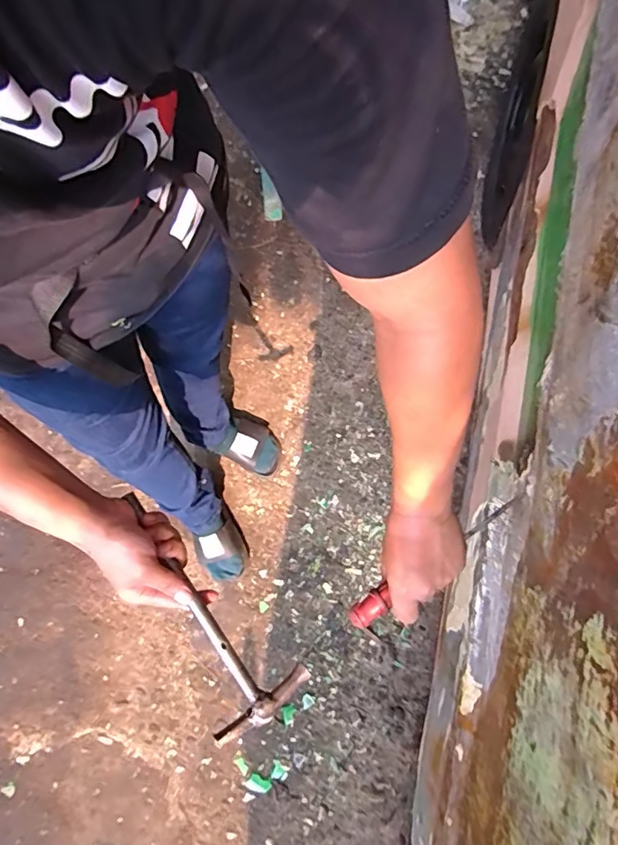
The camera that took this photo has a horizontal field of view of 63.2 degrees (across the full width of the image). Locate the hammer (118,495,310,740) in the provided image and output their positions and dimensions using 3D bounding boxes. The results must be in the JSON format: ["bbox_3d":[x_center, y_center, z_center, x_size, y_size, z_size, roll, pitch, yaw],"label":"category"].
[{"bbox_3d":[-0.115,0.181,0.492,0.094,0.028,0.252,-39,81,-7],"label":"hammer"}]

